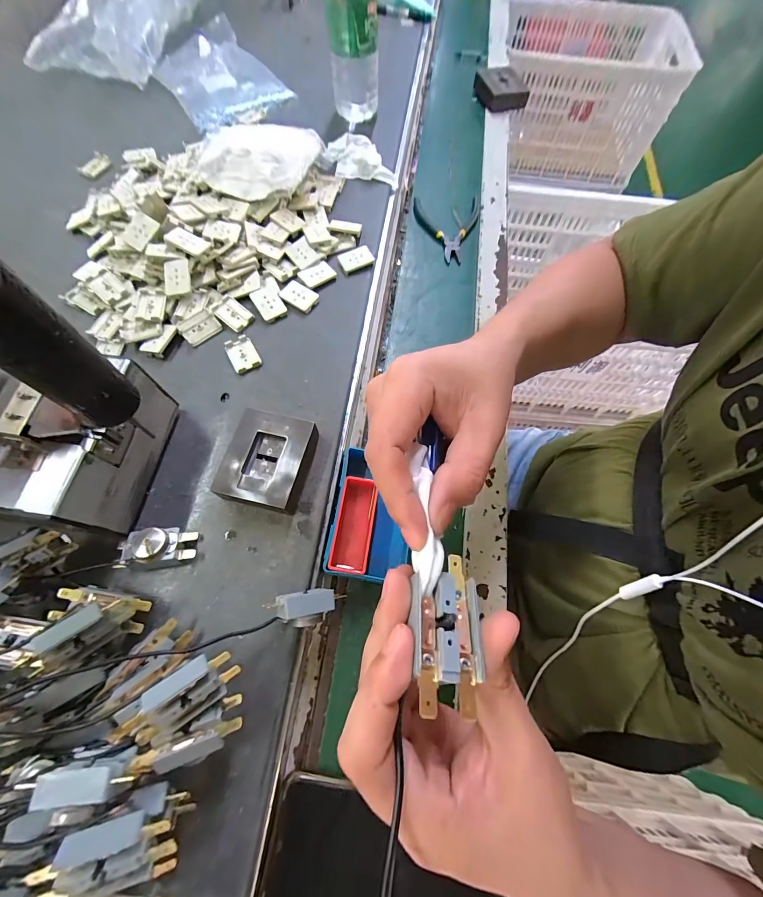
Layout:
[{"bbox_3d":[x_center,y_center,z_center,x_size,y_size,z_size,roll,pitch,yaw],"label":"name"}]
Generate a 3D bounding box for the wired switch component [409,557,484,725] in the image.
[{"bbox_3d":[0.026,0.072,0.147,0.029,0.018,0.057,8,44,-7],"label":"wired switch component"}]

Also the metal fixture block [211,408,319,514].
[{"bbox_3d":[-0.098,0.012,0.318,0.070,0.028,0.082,14,67,4],"label":"metal fixture block"}]

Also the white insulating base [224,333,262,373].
[{"bbox_3d":[-0.142,-0.097,0.370,0.028,0.006,0.039,-28,71,-13],"label":"white insulating base"}]

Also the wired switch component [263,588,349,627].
[{"bbox_3d":[-0.057,0.117,0.266,0.053,0.018,0.024,4,64,-30],"label":"wired switch component"}]

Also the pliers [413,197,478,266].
[{"bbox_3d":[0.094,-0.299,0.491,0.089,0.010,0.121,-2,67,-3],"label":"pliers"}]

